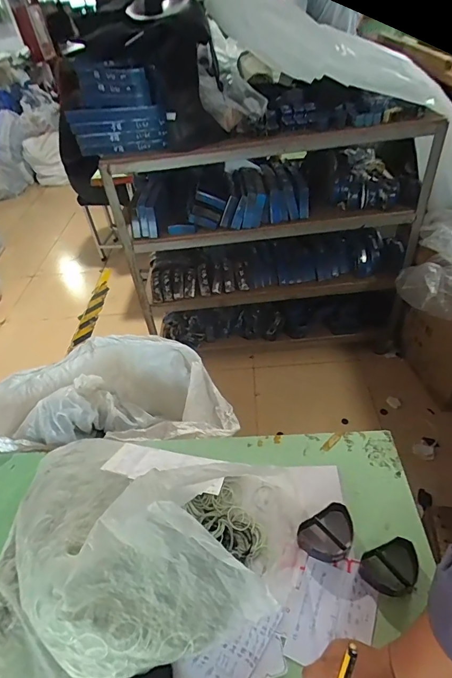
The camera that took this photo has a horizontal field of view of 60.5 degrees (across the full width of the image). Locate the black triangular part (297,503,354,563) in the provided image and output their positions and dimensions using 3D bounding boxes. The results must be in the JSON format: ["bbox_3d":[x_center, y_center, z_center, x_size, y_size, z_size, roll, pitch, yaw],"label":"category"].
[{"bbox_3d":[0.159,0.303,0.598,0.088,0.032,0.064,-22,45,-15],"label":"black triangular part"}]

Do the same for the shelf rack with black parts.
[{"bbox_3d":[0.197,-0.459,1.653,1.122,0.939,0.513,-3,43,5],"label":"shelf rack with black parts"}]

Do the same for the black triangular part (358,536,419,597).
[{"bbox_3d":[0.235,0.329,0.552,0.083,0.034,0.061,-17,44,-10],"label":"black triangular part"}]

